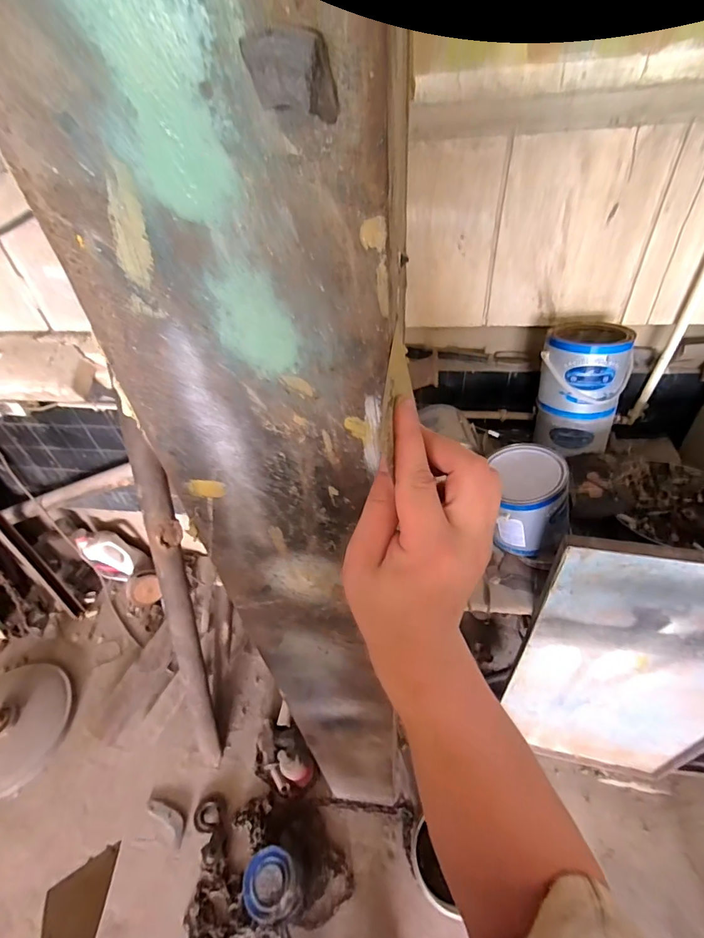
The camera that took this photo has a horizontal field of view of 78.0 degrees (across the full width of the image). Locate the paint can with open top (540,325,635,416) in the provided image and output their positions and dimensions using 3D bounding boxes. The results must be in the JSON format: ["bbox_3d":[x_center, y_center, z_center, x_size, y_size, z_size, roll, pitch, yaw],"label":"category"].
[{"bbox_3d":[0.483,-0.212,0.905,0.162,0.147,0.166,12,48,18],"label":"paint can with open top"}]

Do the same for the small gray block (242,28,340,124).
[{"bbox_3d":[-0.022,-0.144,0.160,0.027,0.025,0.016,4,46,11],"label":"small gray block"}]

